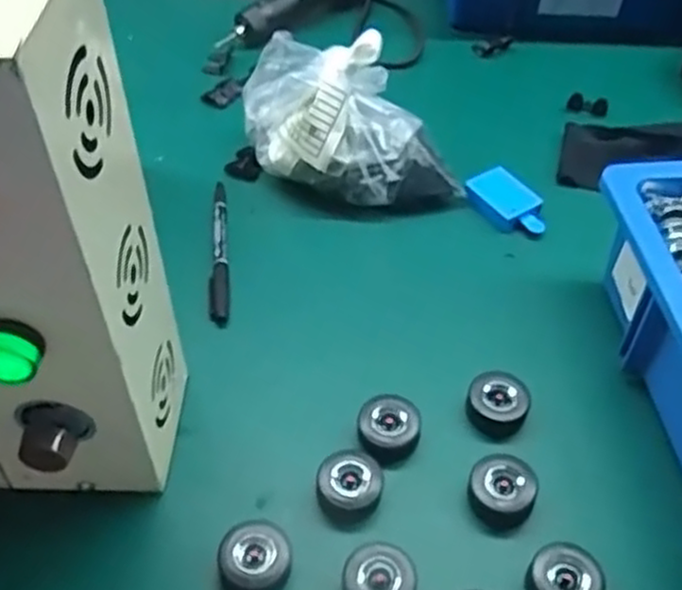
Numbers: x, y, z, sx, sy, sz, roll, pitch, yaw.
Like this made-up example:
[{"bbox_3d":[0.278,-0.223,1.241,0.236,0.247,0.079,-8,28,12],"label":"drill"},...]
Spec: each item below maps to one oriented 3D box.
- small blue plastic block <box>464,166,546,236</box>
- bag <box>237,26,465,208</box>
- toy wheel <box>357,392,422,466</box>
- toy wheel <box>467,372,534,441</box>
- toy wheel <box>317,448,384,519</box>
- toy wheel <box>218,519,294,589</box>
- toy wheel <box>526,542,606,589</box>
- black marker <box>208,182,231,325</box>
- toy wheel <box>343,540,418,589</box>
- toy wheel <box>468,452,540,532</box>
[{"bbox_3d":[0.134,-0.071,0.597,0.042,0.019,0.068,-32,58,-24],"label":"small blue plastic block"},{"bbox_3d":[-0.001,-0.130,0.590,0.179,0.106,0.091,33,58,24],"label":"bag"},{"bbox_3d":[0.028,0.083,0.462,0.038,0.027,0.035,0,50,0],"label":"toy wheel"},{"bbox_3d":[0.099,0.068,0.473,0.036,0.025,0.035,0,50,0],"label":"toy wheel"},{"bbox_3d":[0.005,0.110,0.438,0.036,0.024,0.035,0,50,0],"label":"toy wheel"},{"bbox_3d":[-0.046,0.145,0.406,0.035,0.026,0.041,19,53,15],"label":"toy wheel"},{"bbox_3d":[0.119,0.153,0.399,0.035,0.021,0.038,0,50,0],"label":"toy wheel"},{"bbox_3d":[-0.090,-0.034,0.562,0.014,0.009,0.142,-4,51,-4],"label":"black marker"},{"bbox_3d":[0.021,0.152,0.398,0.037,0.022,0.034,0,50,0],"label":"toy wheel"},{"bbox_3d":[0.093,0.112,0.434,0.037,0.026,0.036,0,50,0],"label":"toy wheel"}]

